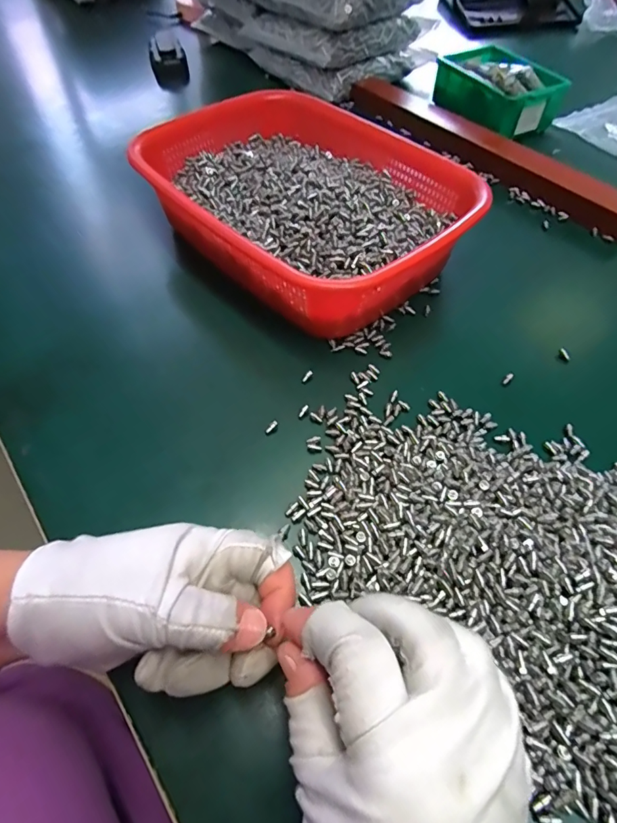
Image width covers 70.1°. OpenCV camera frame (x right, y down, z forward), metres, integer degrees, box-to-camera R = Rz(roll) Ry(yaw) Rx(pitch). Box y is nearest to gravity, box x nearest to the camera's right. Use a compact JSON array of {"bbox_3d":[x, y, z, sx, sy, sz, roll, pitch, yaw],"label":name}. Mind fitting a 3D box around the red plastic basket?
[{"bbox_3d":[-0.007,-0.188,0.400,0.206,0.075,0.287,-35,63,-25],"label":"red plastic basket"}]

